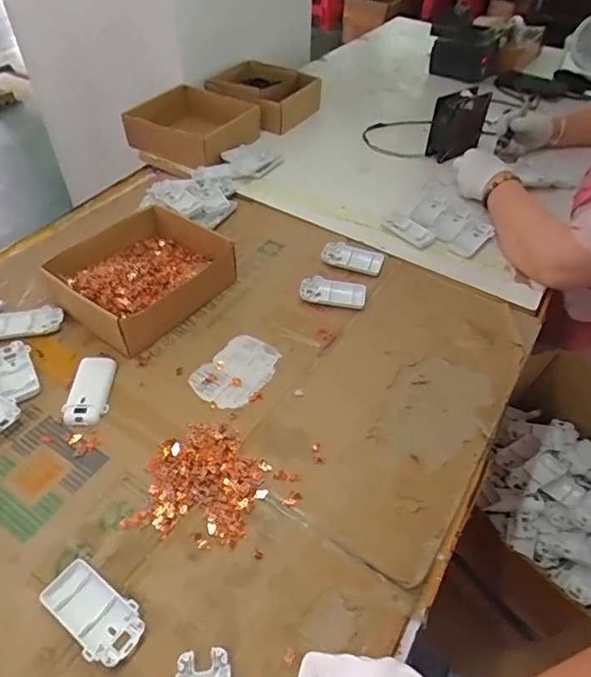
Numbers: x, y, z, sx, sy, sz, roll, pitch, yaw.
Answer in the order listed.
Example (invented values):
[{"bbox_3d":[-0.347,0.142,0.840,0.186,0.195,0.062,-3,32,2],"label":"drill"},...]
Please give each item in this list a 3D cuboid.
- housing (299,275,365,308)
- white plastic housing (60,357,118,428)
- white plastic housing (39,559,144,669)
[{"bbox_3d":[0.055,-0.068,0.755,0.096,0.015,0.051,8,46,6],"label":"housing"},{"bbox_3d":[-0.249,0.059,0.625,0.047,0.018,0.104,2,46,0],"label":"white plastic housing"},{"bbox_3d":[-0.183,0.248,0.464,0.096,0.013,0.051,25,50,20],"label":"white plastic housing"}]

